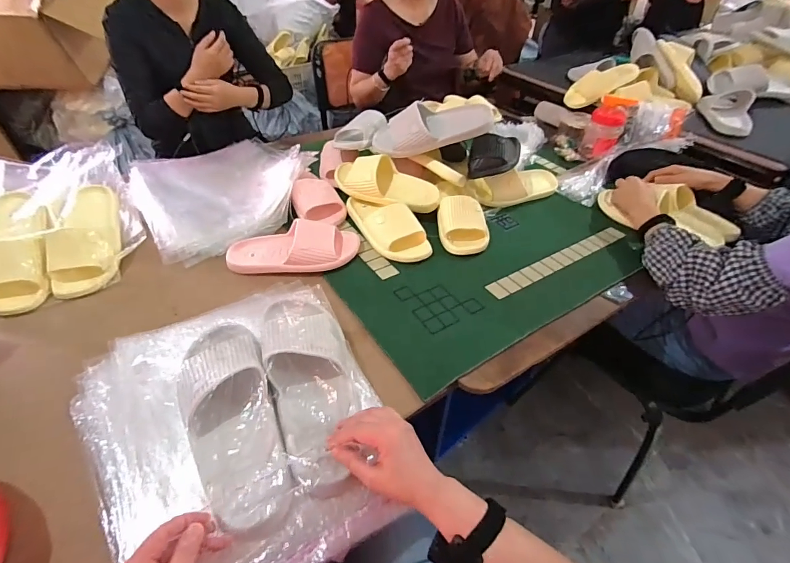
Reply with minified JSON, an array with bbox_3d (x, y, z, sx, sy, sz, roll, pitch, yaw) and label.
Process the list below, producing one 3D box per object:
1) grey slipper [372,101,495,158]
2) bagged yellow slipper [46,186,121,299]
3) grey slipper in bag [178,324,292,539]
[{"bbox_3d":[0.080,-0.348,0.891,0.274,0.085,0.112,-9,62,14],"label":"grey slipper"},{"bbox_3d":[-0.573,-0.092,0.736,0.100,0.060,0.253,-7,59,-9],"label":"bagged yellow slipper"},{"bbox_3d":[-0.207,0.160,0.494,0.101,0.071,0.283,-19,58,-20],"label":"grey slipper in bag"}]

